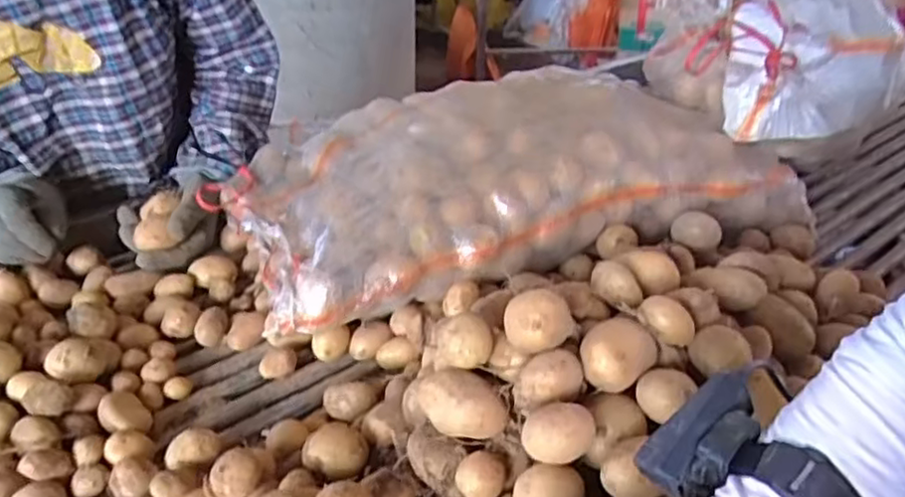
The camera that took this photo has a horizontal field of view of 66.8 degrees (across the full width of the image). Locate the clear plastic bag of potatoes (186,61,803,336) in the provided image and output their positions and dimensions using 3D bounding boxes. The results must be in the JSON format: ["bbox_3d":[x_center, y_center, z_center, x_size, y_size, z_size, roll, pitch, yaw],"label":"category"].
[{"bbox_3d":[0.087,-0.098,0.813,0.645,0.166,0.311,-5,30,-13],"label":"clear plastic bag of potatoes"}]

